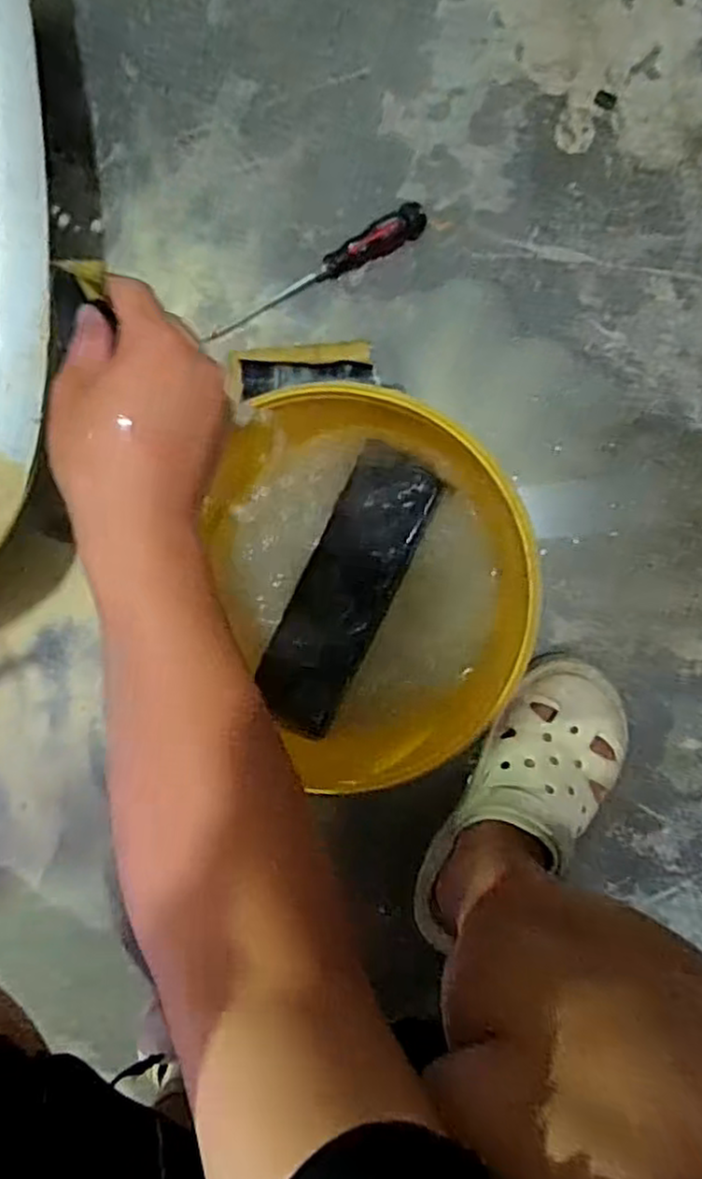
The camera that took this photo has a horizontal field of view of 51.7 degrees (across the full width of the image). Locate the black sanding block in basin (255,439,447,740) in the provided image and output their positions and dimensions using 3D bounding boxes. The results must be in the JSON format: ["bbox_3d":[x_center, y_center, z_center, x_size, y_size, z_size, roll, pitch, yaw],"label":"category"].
[{"bbox_3d":[-0.004,0.001,0.546,0.069,0.027,0.215,25,95,4],"label":"black sanding block in basin"}]

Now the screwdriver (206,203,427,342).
[{"bbox_3d":[-0.038,-0.292,0.672,0.229,0.028,0.027,-23,91,7],"label":"screwdriver"}]

